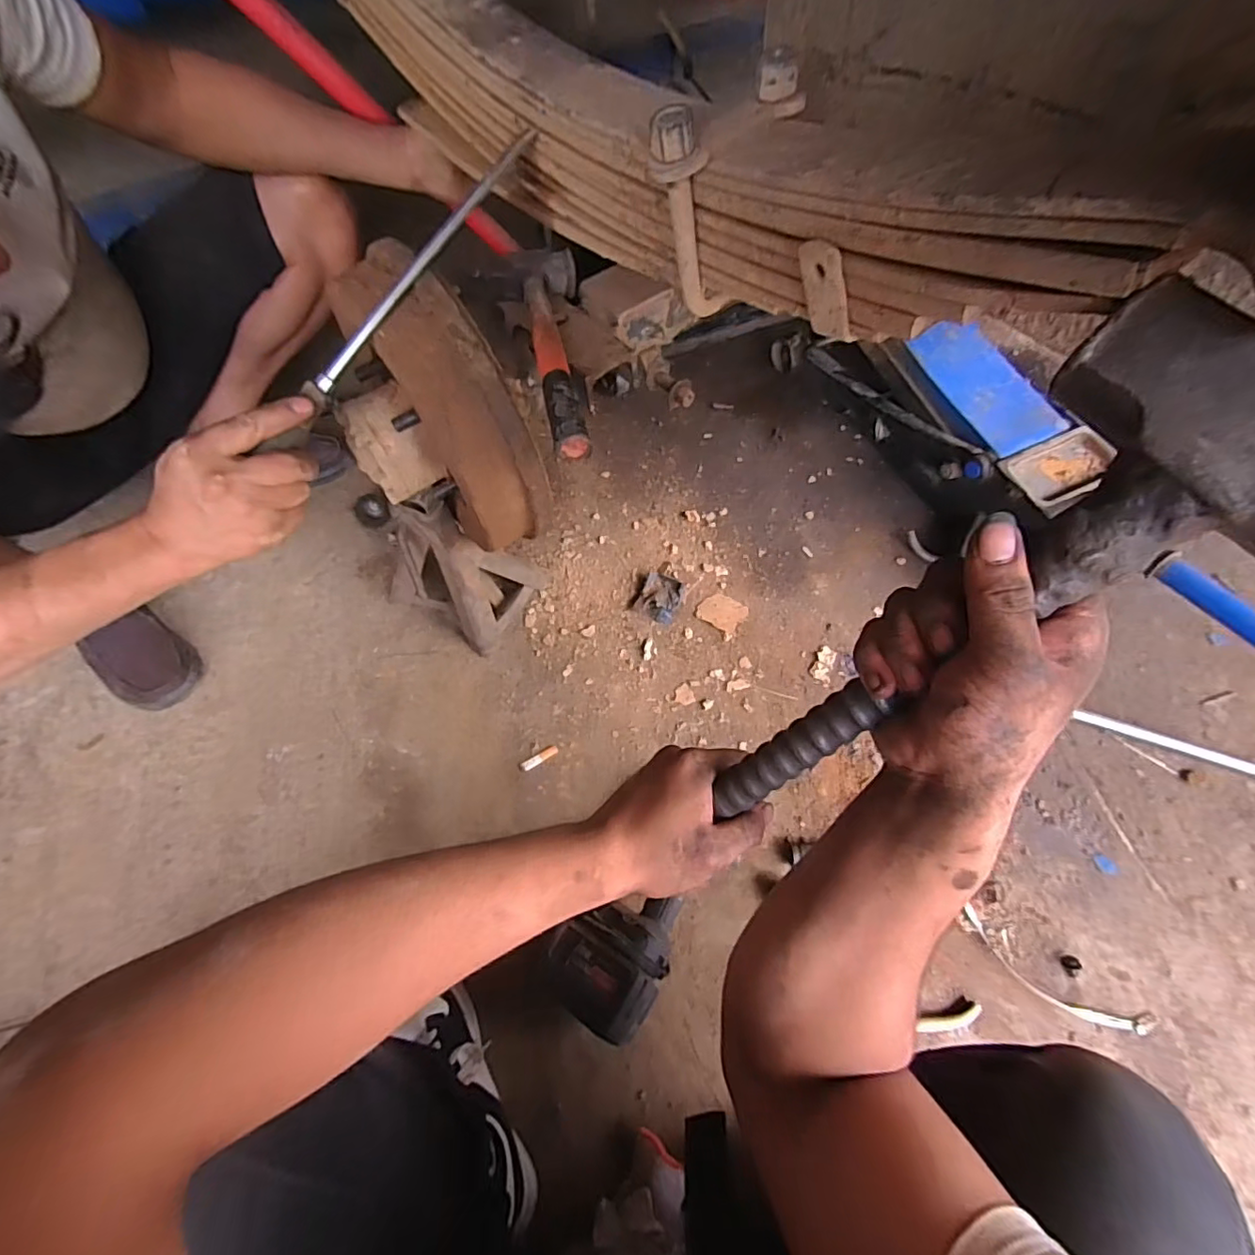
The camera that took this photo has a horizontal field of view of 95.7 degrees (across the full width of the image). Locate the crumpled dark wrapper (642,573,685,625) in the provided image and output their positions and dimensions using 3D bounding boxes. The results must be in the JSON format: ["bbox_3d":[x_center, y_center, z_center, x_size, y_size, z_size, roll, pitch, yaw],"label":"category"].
[{"bbox_3d":[0.051,-0.045,0.865,0.062,0.027,0.065,0,63,0],"label":"crumpled dark wrapper"}]

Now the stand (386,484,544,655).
[{"bbox_3d":[-0.242,-0.111,0.776,0.182,0.242,0.153,30,66,14],"label":"stand"}]

